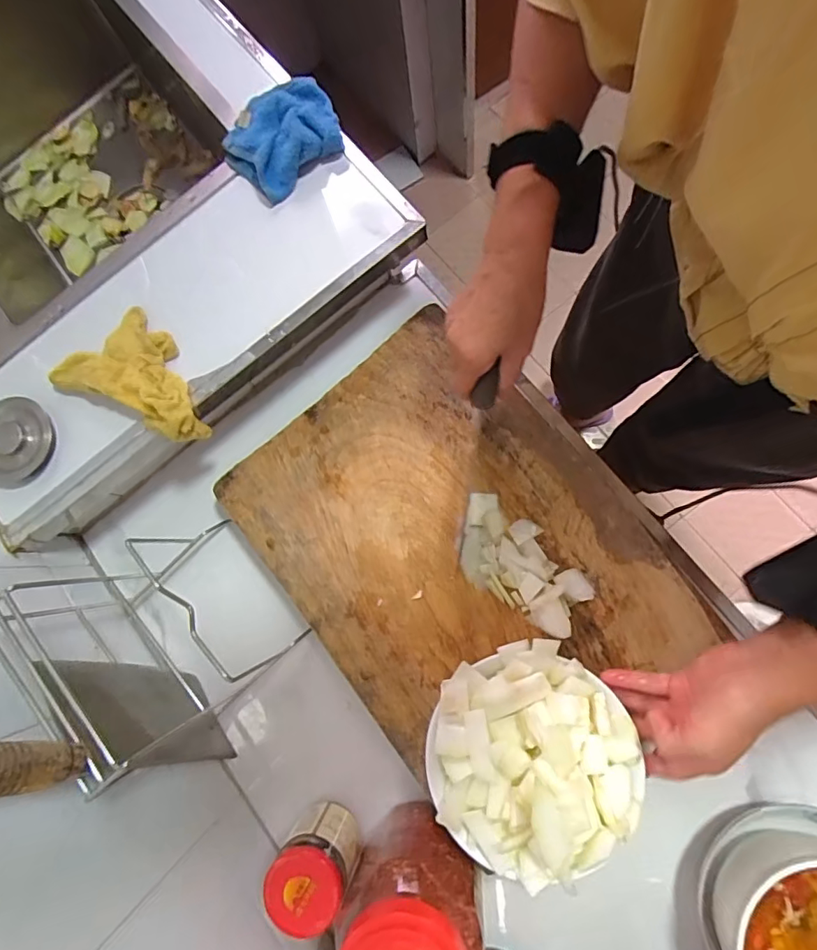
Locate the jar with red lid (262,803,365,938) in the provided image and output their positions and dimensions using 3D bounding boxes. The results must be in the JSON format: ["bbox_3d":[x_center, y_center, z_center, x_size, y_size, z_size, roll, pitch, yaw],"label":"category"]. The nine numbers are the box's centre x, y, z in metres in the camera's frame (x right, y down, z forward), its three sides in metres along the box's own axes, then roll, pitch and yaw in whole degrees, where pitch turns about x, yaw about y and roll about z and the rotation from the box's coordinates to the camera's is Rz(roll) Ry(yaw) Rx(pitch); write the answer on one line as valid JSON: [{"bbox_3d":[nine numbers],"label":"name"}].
[{"bbox_3d":[-0.082,0.348,0.450,0.066,0.083,0.068,-1,81,7],"label":"jar with red lid"}]

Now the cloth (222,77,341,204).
[{"bbox_3d":[-0.125,-0.343,0.511,0.113,0.039,0.089,-35,79,0],"label":"cloth"}]

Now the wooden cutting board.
[{"bbox_3d":[0.039,0.064,0.495,0.312,0.042,0.402,-39,80,-7],"label":"wooden cutting board"}]

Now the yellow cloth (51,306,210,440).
[{"bbox_3d":[-0.260,-0.088,0.492,0.141,0.049,0.102,40,87,11],"label":"yellow cloth"}]

